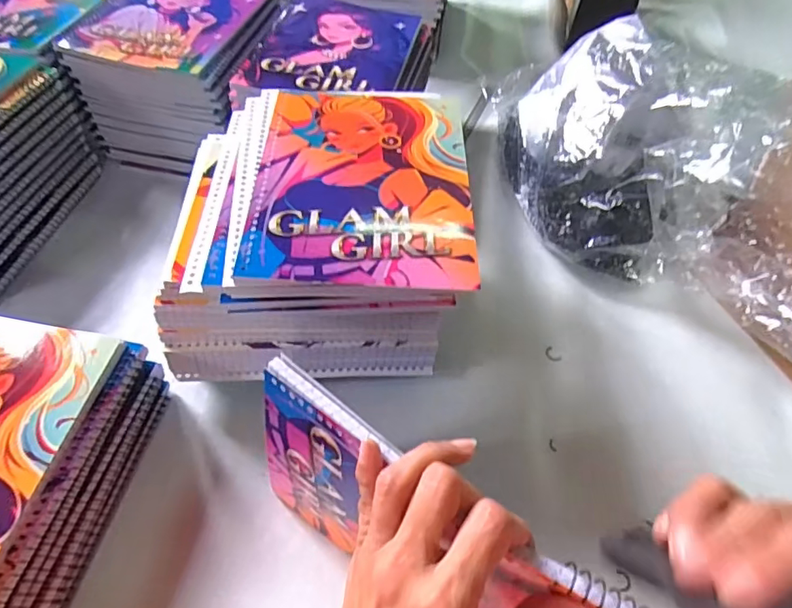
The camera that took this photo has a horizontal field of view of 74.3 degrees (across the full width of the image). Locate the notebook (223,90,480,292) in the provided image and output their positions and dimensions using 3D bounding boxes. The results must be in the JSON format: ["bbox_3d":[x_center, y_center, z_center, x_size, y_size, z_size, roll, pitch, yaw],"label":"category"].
[{"bbox_3d":[-0.027,-0.090,0.364,0.153,0.006,0.195,1,54,-3],"label":"notebook"}]

